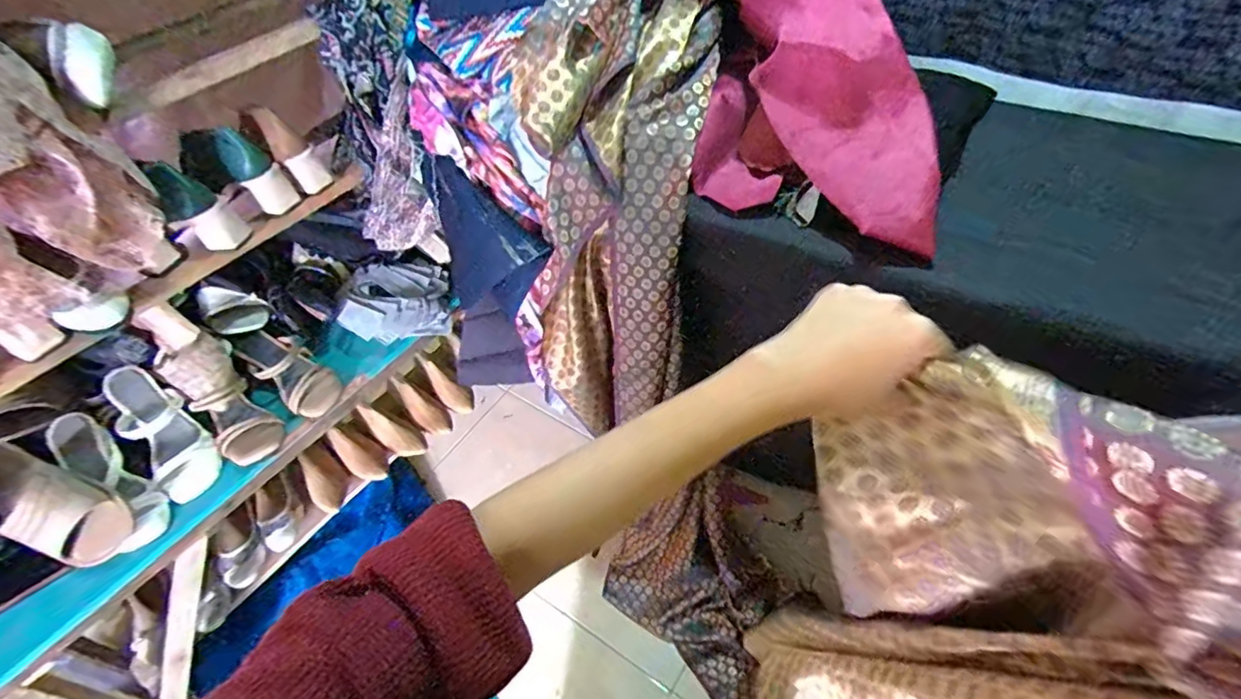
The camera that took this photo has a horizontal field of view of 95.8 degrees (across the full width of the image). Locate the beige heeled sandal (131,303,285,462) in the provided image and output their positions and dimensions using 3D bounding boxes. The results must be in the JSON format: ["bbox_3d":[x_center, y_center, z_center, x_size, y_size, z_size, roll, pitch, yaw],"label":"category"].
[{"bbox_3d":[-0.641,0.053,0.876,0.086,0.086,0.288,-38,85,-25],"label":"beige heeled sandal"}]

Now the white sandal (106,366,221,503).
[{"bbox_3d":[-0.694,0.121,0.847,0.093,0.059,0.226,-39,75,-26],"label":"white sandal"}]

